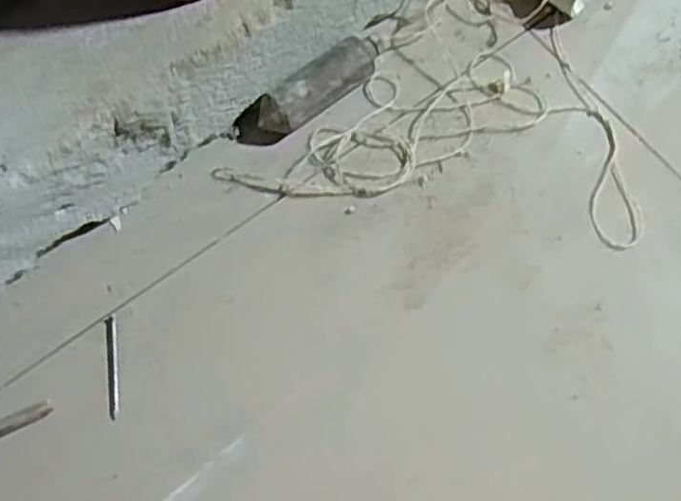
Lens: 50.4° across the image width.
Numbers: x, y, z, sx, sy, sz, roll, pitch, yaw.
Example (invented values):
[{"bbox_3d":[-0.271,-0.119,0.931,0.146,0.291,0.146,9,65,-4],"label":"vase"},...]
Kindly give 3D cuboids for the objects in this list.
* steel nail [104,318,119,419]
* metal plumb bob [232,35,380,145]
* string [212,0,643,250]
[{"bbox_3d":[-0.109,0.055,0.344,0.005,0.004,0.048,-8,71,-3],"label":"steel nail"},{"bbox_3d":[-0.016,-0.084,0.386,0.085,0.024,0.026,-34,74,-12],"label":"metal plumb bob"},{"bbox_3d":[0.059,-0.088,0.400,0.213,0.012,0.147,9,71,3],"label":"string"}]

